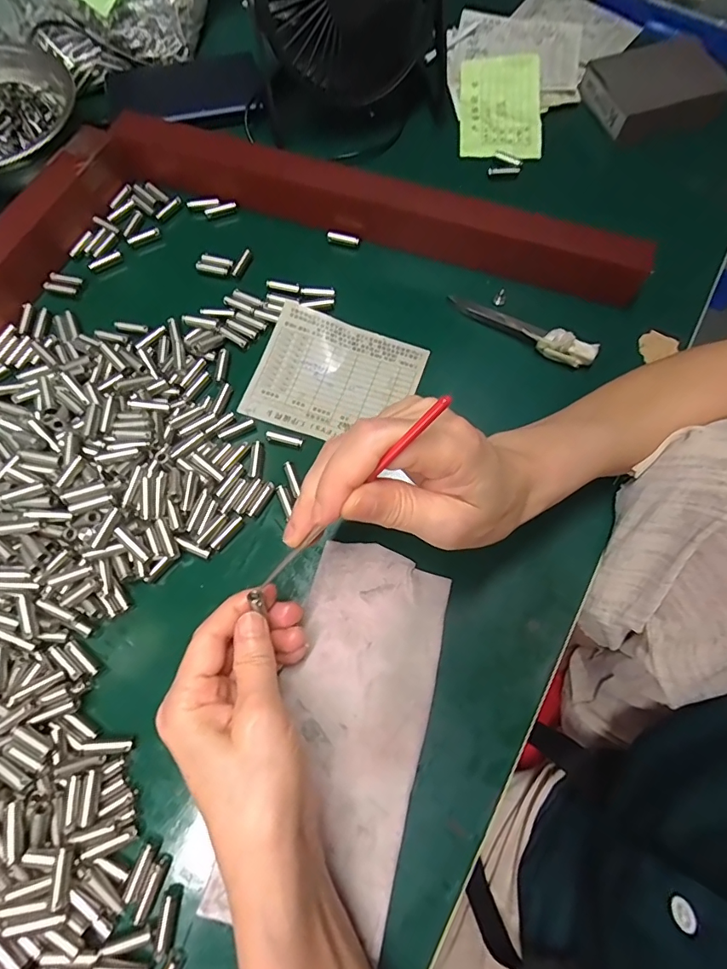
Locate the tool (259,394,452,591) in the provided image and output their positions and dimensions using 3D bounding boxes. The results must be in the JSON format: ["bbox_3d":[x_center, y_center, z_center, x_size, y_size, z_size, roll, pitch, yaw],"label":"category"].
[{"bbox_3d":[-0.010,0.010,0.195,0.009,0.134,0.004,-13,64,-51],"label":"tool"}]

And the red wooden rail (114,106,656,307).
[{"bbox_3d":[0.007,-0.204,0.350,0.384,0.045,0.033,19,71,4],"label":"red wooden rail"}]

